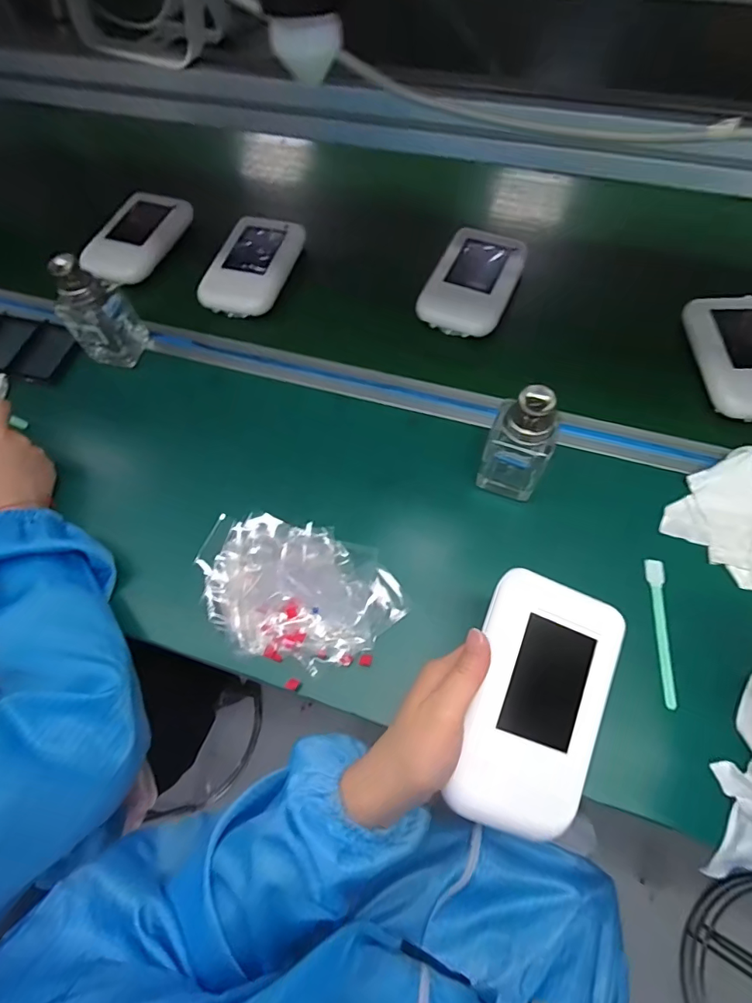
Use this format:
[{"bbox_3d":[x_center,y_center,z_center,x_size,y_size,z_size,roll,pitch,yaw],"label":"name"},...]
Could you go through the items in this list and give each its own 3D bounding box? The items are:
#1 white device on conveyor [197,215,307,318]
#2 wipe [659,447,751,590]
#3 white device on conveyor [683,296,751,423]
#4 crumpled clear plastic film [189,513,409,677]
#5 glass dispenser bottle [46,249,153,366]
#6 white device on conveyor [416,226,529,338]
[{"bbox_3d":[-0.156,-0.304,0.602,0.090,0.035,0.163,17,66,6],"label":"white device on conveyor"},{"bbox_3d":[0.335,0.017,0.420,0.103,0.016,0.113,-43,71,-14],"label":"wipe"},{"bbox_3d":[0.389,-0.154,0.493,0.090,0.021,0.150,-2,67,2],"label":"white device on conveyor"},{"bbox_3d":[-0.068,0.077,0.409,0.173,0.030,0.115,14,68,9],"label":"crumpled clear plastic film"},{"bbox_3d":[-0.306,-0.209,0.521,0.059,0.119,0.058,-1,67,3],"label":"glass dispenser bottle"},{"bbox_3d":[0.117,-0.266,0.561,0.094,0.024,0.156,21,70,12],"label":"white device on conveyor"}]

